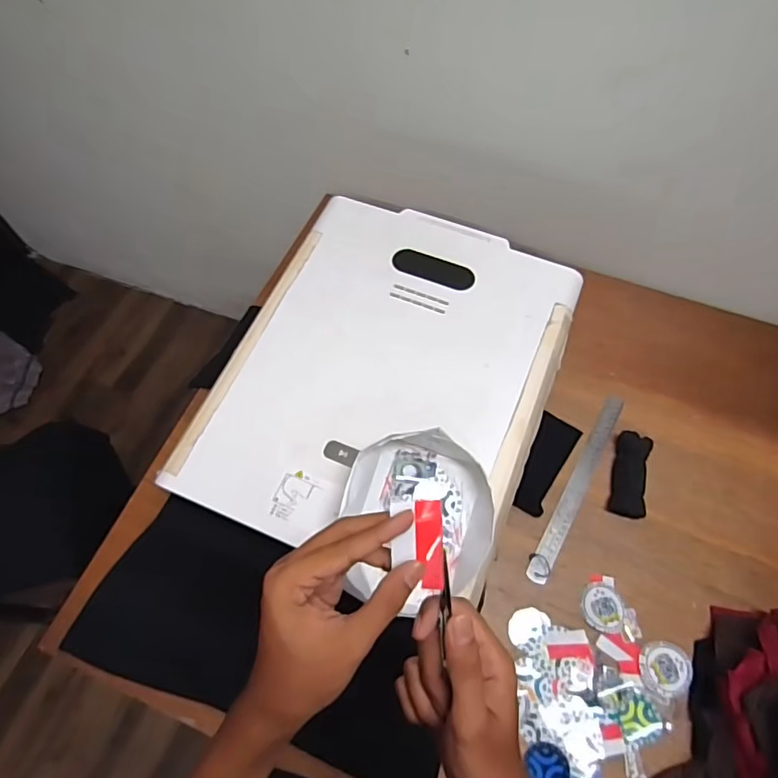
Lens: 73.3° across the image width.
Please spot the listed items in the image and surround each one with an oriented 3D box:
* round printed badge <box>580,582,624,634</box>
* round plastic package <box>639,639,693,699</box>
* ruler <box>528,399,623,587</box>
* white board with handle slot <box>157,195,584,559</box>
[{"bbox_3d":[0.291,0.296,0.711,0.056,0.010,0.061,0,64,-1],"label":"round printed badge"},{"bbox_3d":[0.357,0.360,0.673,0.065,0.012,0.062,0,64,-1],"label":"round plastic package"},{"bbox_3d":[0.287,0.142,0.789,0.029,0.007,0.320,29,68,12],"label":"ruler"},{"bbox_3d":[0.001,-0.031,0.685,0.396,0.033,0.494,22,66,9],"label":"white board with handle slot"}]

